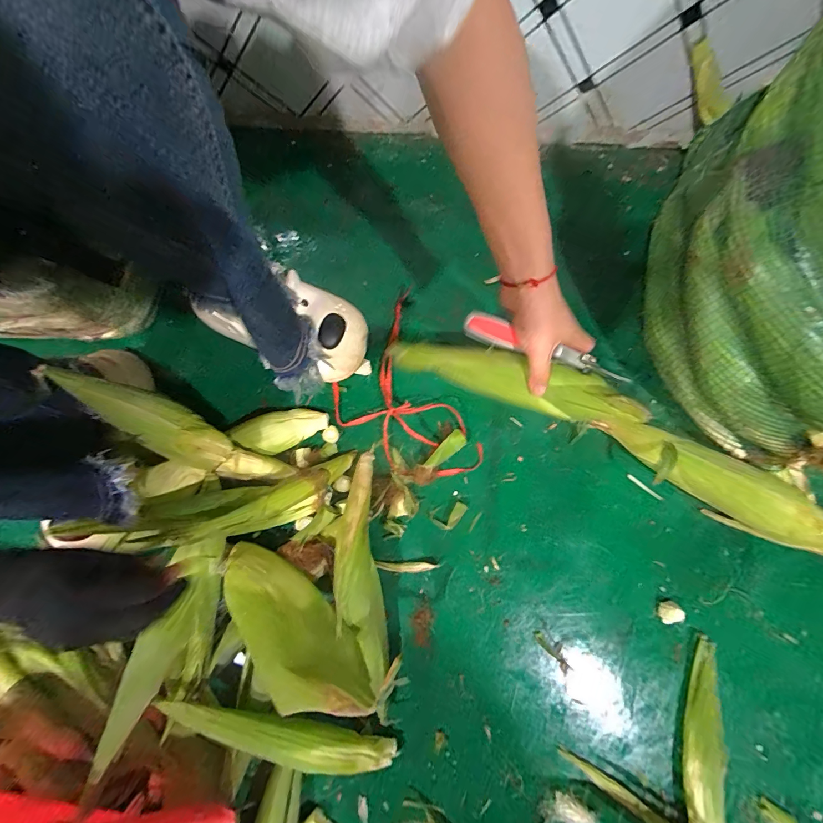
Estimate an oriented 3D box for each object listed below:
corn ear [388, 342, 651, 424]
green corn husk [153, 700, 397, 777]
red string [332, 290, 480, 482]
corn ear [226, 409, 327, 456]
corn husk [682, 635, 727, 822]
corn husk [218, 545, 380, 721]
[{"bbox_3d":[0.126,-0.031,0.417,0.300,0.037,0.048,14,79,-2],"label":"corn ear"},{"bbox_3d":[-0.139,0.355,0.399,0.255,0.028,0.036,23,79,-11],"label":"green corn husk"},{"bbox_3d":[-0.021,-0.006,0.507,0.160,0.040,0.248,-24,80,-5],"label":"red string"},{"bbox_3d":[-0.174,0.026,0.498,0.122,0.036,0.054,-9,79,-2],"label":"corn ear"},{"bbox_3d":[0.337,0.377,0.435,0.039,0.035,0.201,8,79,1],"label":"corn husk"},{"bbox_3d":[-0.127,0.225,0.389,0.218,0.097,0.036,36,119,26],"label":"corn husk"}]

